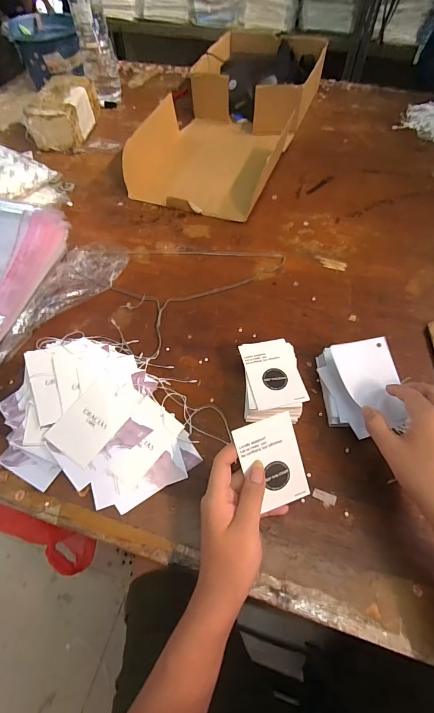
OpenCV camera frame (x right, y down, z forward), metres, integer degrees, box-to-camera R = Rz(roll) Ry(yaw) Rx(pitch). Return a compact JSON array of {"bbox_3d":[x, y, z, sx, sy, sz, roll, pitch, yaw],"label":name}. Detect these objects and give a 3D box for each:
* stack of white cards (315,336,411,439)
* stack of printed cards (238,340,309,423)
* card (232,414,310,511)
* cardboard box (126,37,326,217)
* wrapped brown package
[{"bbox_3d":[0.171,0.035,0.407,0.076,0.048,0.111,0,59,1],"label":"stack of white cards"},{"bbox_3d":[0.066,0.032,0.423,0.069,0.045,0.100,-5,59,-2],"label":"stack of printed cards"},{"bbox_3d":[0.054,0.103,0.332,0.059,0.004,0.086,-18,97,-12],"label":"card"},{"bbox_3d":[0.034,-0.543,0.756,0.279,0.100,0.591,19,61,12],"label":"cardboard box"},{"bbox_3d":[-0.347,-0.557,0.780,0.100,0.082,0.193,3,59,3],"label":"wrapped brown package"}]

